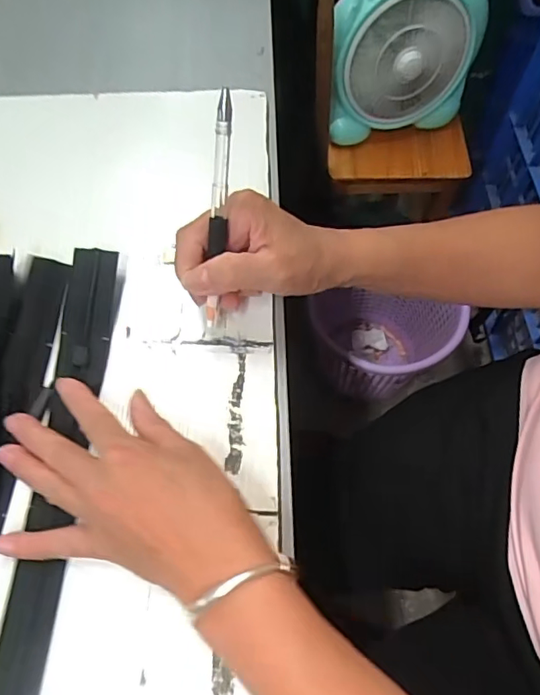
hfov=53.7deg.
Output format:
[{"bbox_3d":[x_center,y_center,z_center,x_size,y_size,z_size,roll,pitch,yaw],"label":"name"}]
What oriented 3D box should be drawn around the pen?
[{"bbox_3d":[-0.032,-0.079,0.324,0.011,0.142,0.016,10,31,4],"label":"pen"}]

